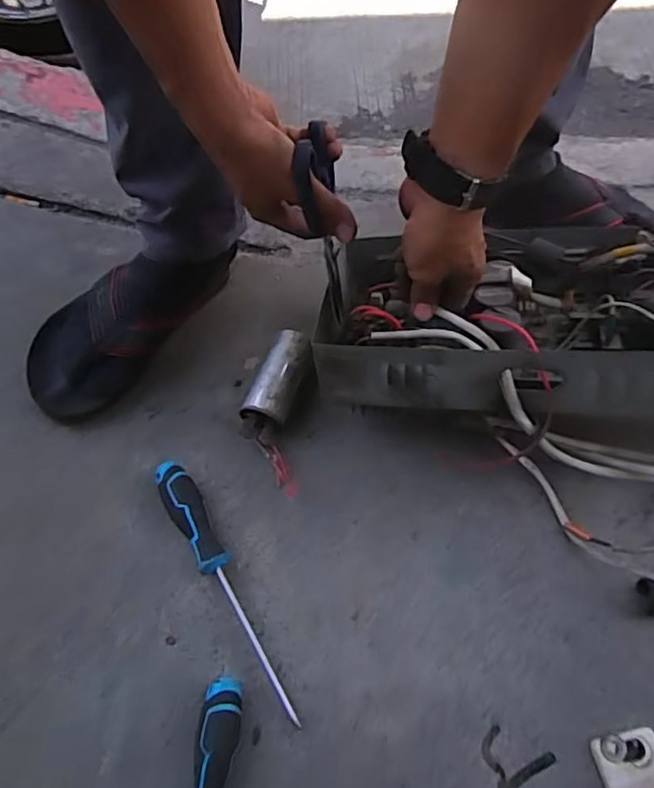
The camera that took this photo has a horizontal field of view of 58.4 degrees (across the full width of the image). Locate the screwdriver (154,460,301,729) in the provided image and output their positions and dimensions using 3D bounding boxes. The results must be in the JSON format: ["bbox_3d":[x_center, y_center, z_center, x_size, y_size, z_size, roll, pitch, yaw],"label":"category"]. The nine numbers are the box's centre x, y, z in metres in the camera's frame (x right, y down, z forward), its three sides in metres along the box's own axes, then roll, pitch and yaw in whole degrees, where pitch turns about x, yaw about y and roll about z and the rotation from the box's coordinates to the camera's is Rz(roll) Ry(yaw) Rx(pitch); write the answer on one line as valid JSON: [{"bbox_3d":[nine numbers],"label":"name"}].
[{"bbox_3d":[-0.090,0.164,0.517,0.032,0.035,0.245,-31,68,-9],"label":"screwdriver"}]

